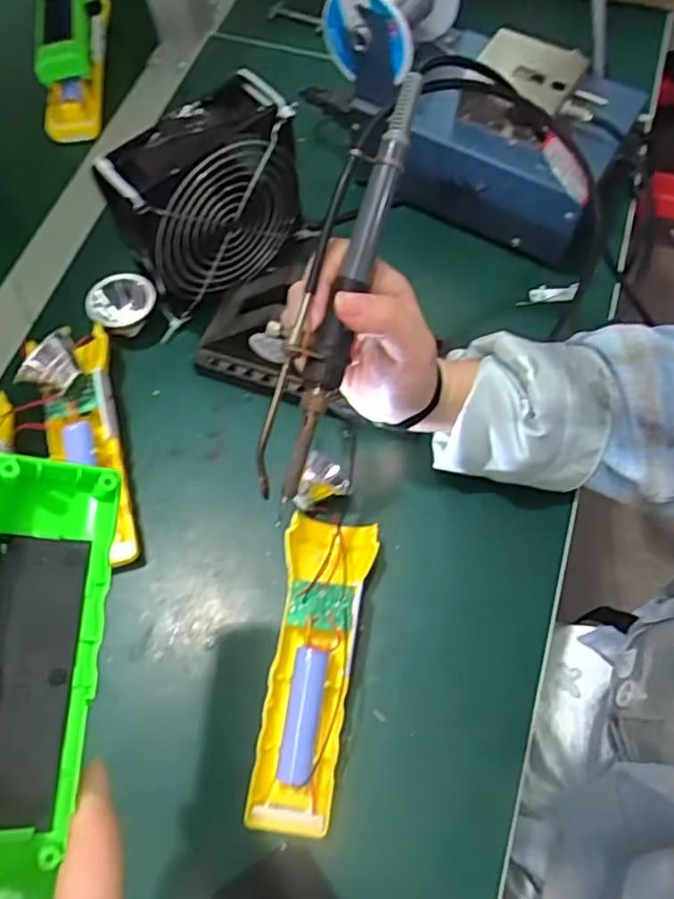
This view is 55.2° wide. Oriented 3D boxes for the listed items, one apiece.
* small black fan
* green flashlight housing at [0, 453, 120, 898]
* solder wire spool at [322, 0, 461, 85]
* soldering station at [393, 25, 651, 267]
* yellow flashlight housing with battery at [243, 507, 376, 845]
[{"bbox_3d":[-0.084,-0.160,0.429,0.116,0.126,0.050,-36,69,-13],"label":"small black fan"},{"bbox_3d":[-0.101,0.073,0.211,0.042,0.024,0.139,9,71,-29],"label":"green flashlight housing"},{"bbox_3d":[0.037,-0.293,0.438,0.066,0.067,0.082,31,71,15],"label":"solder wire spool"},{"bbox_3d":[0.126,-0.229,0.465,0.148,0.092,0.121,24,69,13],"label":"soldering station"},{"bbox_3d":[-0.013,0.120,0.361,0.052,0.041,0.166,6,66,5],"label":"yellow flashlight housing with battery"}]

